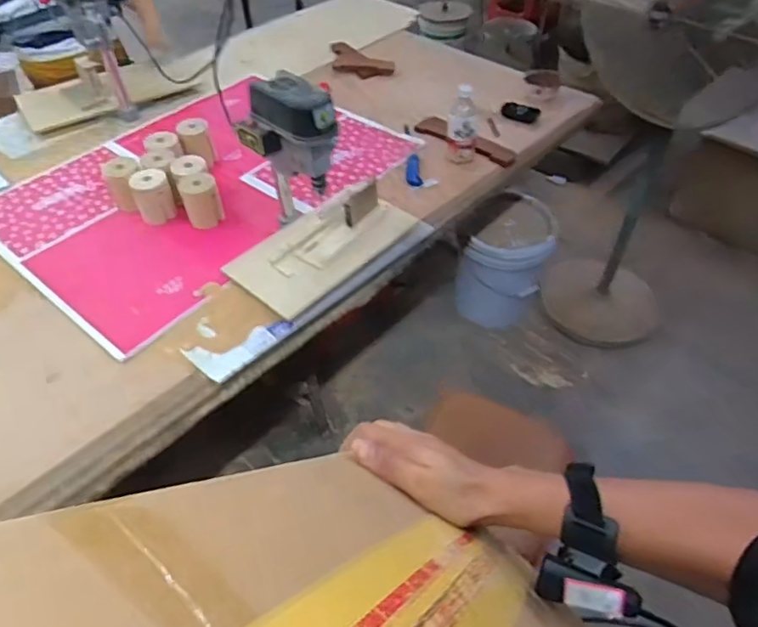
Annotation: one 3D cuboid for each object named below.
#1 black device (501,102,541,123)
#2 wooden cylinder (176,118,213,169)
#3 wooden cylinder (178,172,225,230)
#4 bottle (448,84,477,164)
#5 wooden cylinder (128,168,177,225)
[{"bbox_3d":[0.401,-0.570,1.553,0.107,0.037,0.024,18,51,16],"label":"black device"},{"bbox_3d":[-0.465,-0.432,1.383,0.078,0.108,0.070,2,48,2],"label":"wooden cylinder"},{"bbox_3d":[-0.404,-0.258,1.256,0.082,0.105,0.076,-16,50,-13],"label":"wooden cylinder"},{"bbox_3d":[0.209,-0.470,1.334,0.066,0.174,0.073,-2,48,-1],"label":"bottle"},{"bbox_3d":[-0.517,-0.270,1.258,0.083,0.100,0.083,-23,52,-19],"label":"wooden cylinder"}]

